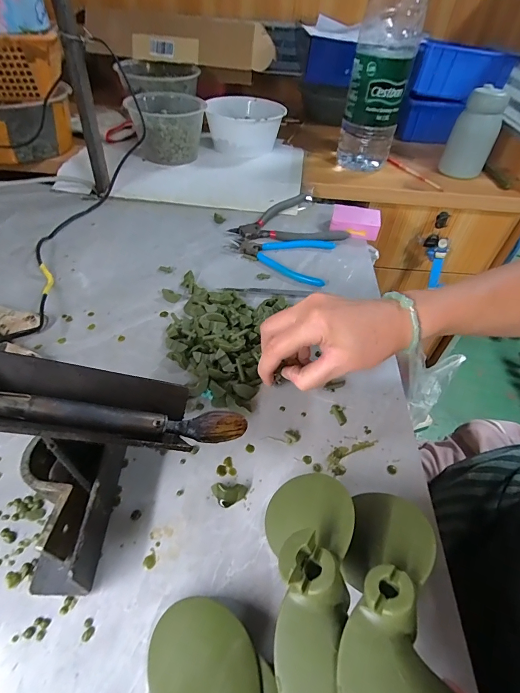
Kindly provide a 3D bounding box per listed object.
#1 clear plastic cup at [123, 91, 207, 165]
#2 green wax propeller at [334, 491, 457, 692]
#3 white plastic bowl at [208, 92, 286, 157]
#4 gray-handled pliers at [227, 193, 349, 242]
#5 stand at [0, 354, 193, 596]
[{"bbox_3d":[-0.175,-0.416,0.675,0.134,0.097,0.124,0,48,-2],"label":"clear plastic cup"},{"bbox_3d":[0.076,0.138,0.176,0.070,0.049,0.146,11,32,8],"label":"green wax propeller"},{"bbox_3d":[-0.027,-0.464,0.739,0.151,0.075,0.164,4,47,1],"label":"white plastic bowl"},{"bbox_3d":[0.038,-0.189,0.541,0.155,0.012,0.135,-20,51,-19],"label":"gray-handled pliers"},{"bbox_3d":[-0.107,0.076,0.221,0.120,0.117,0.111,-6,48,-8],"label":"stand"}]

